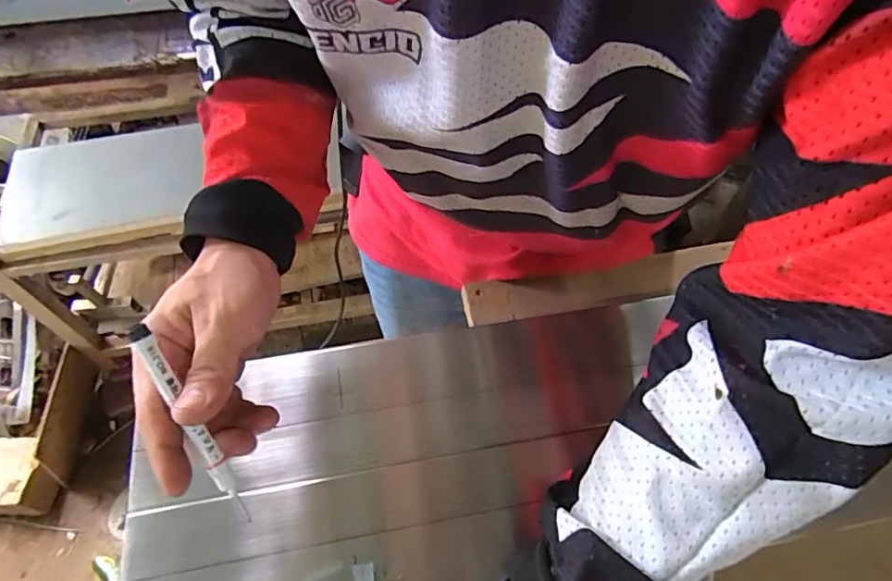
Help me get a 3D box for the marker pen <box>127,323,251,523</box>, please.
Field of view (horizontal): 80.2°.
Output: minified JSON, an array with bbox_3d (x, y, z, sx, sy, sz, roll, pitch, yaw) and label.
[{"bbox_3d":[-0.134,0.075,0.283,0.010,0.124,0.007,-24,18,-12],"label":"marker pen"}]

